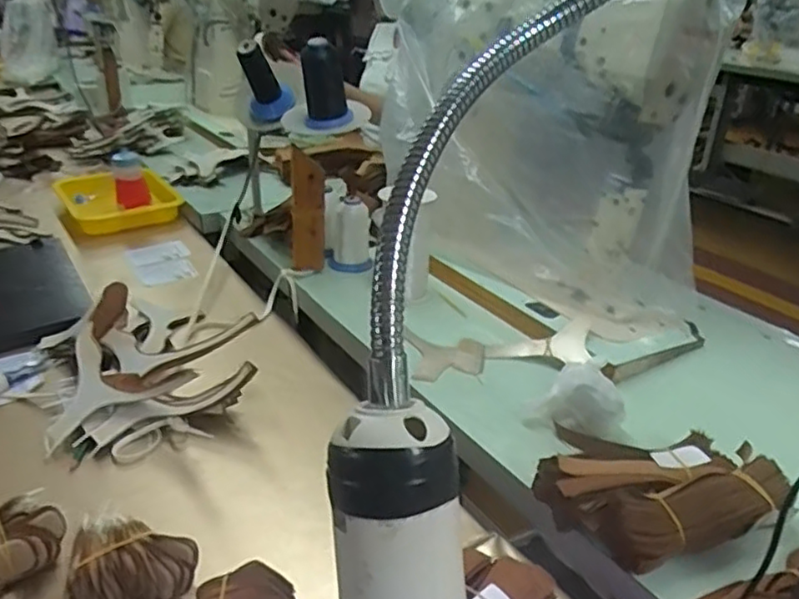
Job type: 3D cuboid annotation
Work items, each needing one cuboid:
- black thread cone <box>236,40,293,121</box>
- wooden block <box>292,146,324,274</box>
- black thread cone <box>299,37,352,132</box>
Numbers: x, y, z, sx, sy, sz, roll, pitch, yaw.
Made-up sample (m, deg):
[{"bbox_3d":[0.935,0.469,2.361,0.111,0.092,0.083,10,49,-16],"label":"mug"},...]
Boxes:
[{"bbox_3d":[-0.197,-0.307,0.934,0.062,0.148,0.062,5,65,8],"label":"black thread cone"},{"bbox_3d":[-0.136,-0.127,0.984,0.047,0.213,0.023,-6,47,-13],"label":"wooden block"},{"bbox_3d":[-0.100,-0.292,0.899,0.063,0.122,0.058,-1,29,-6],"label":"black thread cone"}]

